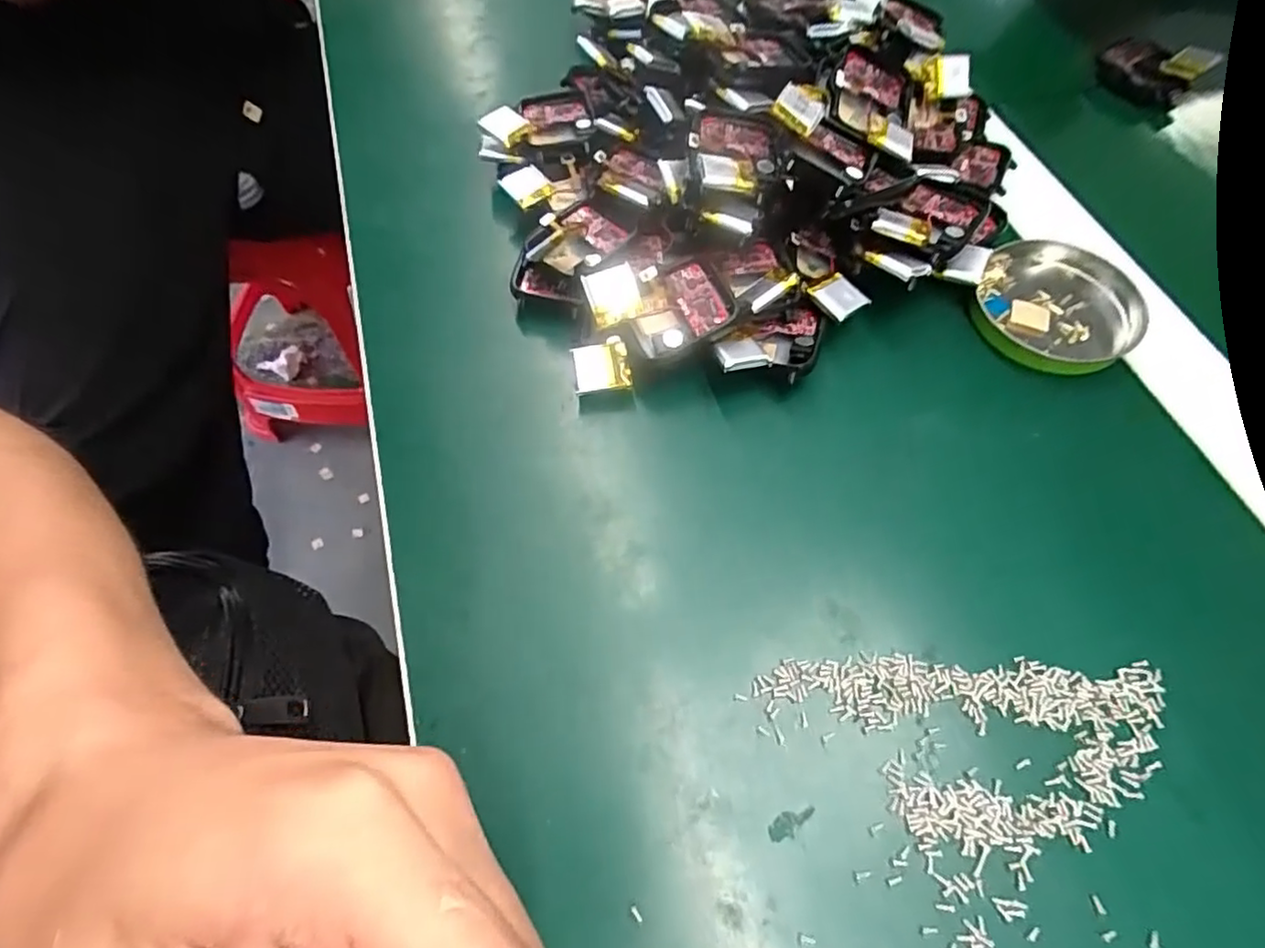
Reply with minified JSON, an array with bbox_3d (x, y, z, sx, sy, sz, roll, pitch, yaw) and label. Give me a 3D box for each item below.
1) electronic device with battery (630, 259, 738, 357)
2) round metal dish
[{"bbox_3d":[0.018,-0.063,0.252,0.039,0.006,0.033,-23,74,10],"label":"electronic device with battery"},{"bbox_3d":[0.179,-0.072,0.273,0.062,0.009,0.062,0,62,0],"label":"round metal dish"}]

